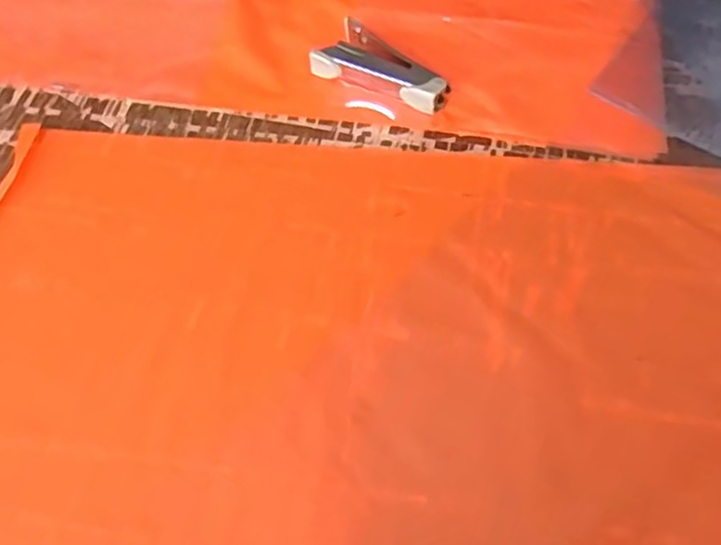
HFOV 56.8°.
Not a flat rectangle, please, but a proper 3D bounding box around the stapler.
[{"bbox_3d":[0.017,-0.134,0.434,0.088,0.018,0.045,25,60,17],"label":"stapler"}]

